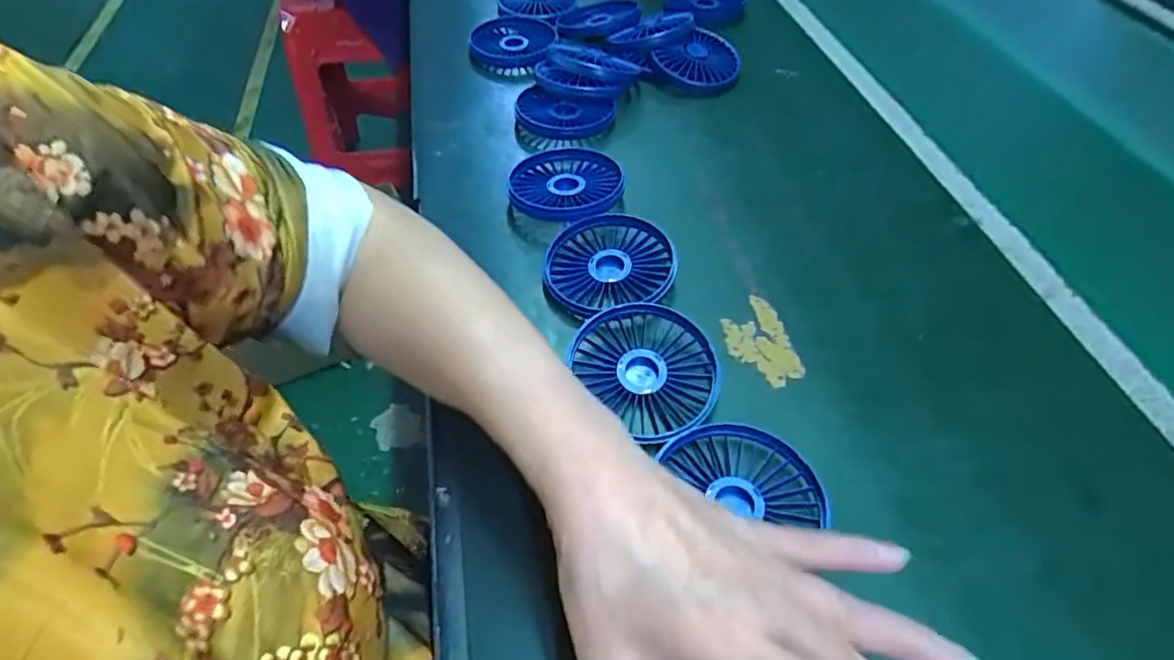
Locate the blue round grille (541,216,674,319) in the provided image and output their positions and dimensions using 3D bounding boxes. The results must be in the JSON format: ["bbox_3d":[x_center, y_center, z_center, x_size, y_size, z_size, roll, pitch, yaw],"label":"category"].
[{"bbox_3d":[0.015,-0.045,0.407,0.087,0.021,0.083,0,50,0],"label":"blue round grille"}]

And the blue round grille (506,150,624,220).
[{"bbox_3d":[-0.016,-0.113,0.454,0.086,0.013,0.086,0,50,0],"label":"blue round grille"}]

